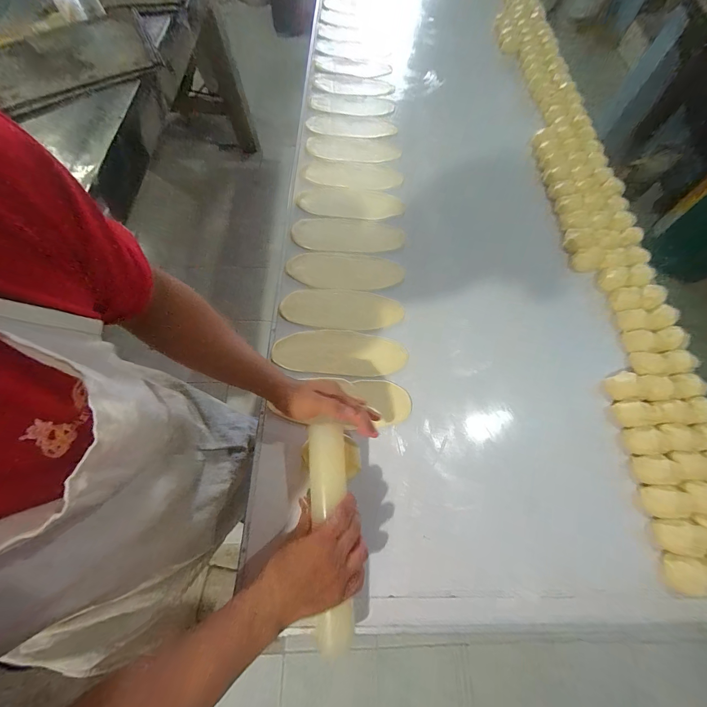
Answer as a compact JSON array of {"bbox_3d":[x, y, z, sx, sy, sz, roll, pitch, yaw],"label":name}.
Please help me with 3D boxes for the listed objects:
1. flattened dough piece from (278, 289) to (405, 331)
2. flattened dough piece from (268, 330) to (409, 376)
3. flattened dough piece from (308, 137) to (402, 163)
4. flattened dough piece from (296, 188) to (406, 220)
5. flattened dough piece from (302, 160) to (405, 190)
[{"bbox_3d":[-0.021,-0.087,0.603,0.227,0.010,0.084,4,67,0],"label":"flattened dough piece"},{"bbox_3d":[-0.024,-0.003,0.571,0.234,0.008,0.085,3,67,-1],"label":"flattened dough piece"},{"bbox_3d":[0.000,-0.515,0.791,0.227,0.008,0.093,-1,67,-2],"label":"flattened dough piece"},{"bbox_3d":[-0.004,-0.347,0.713,0.234,0.013,0.090,5,67,0],"label":"flattened dough piece"},{"bbox_3d":[0.000,-0.430,0.752,0.235,0.014,0.084,1,69,-5],"label":"flattened dough piece"}]

